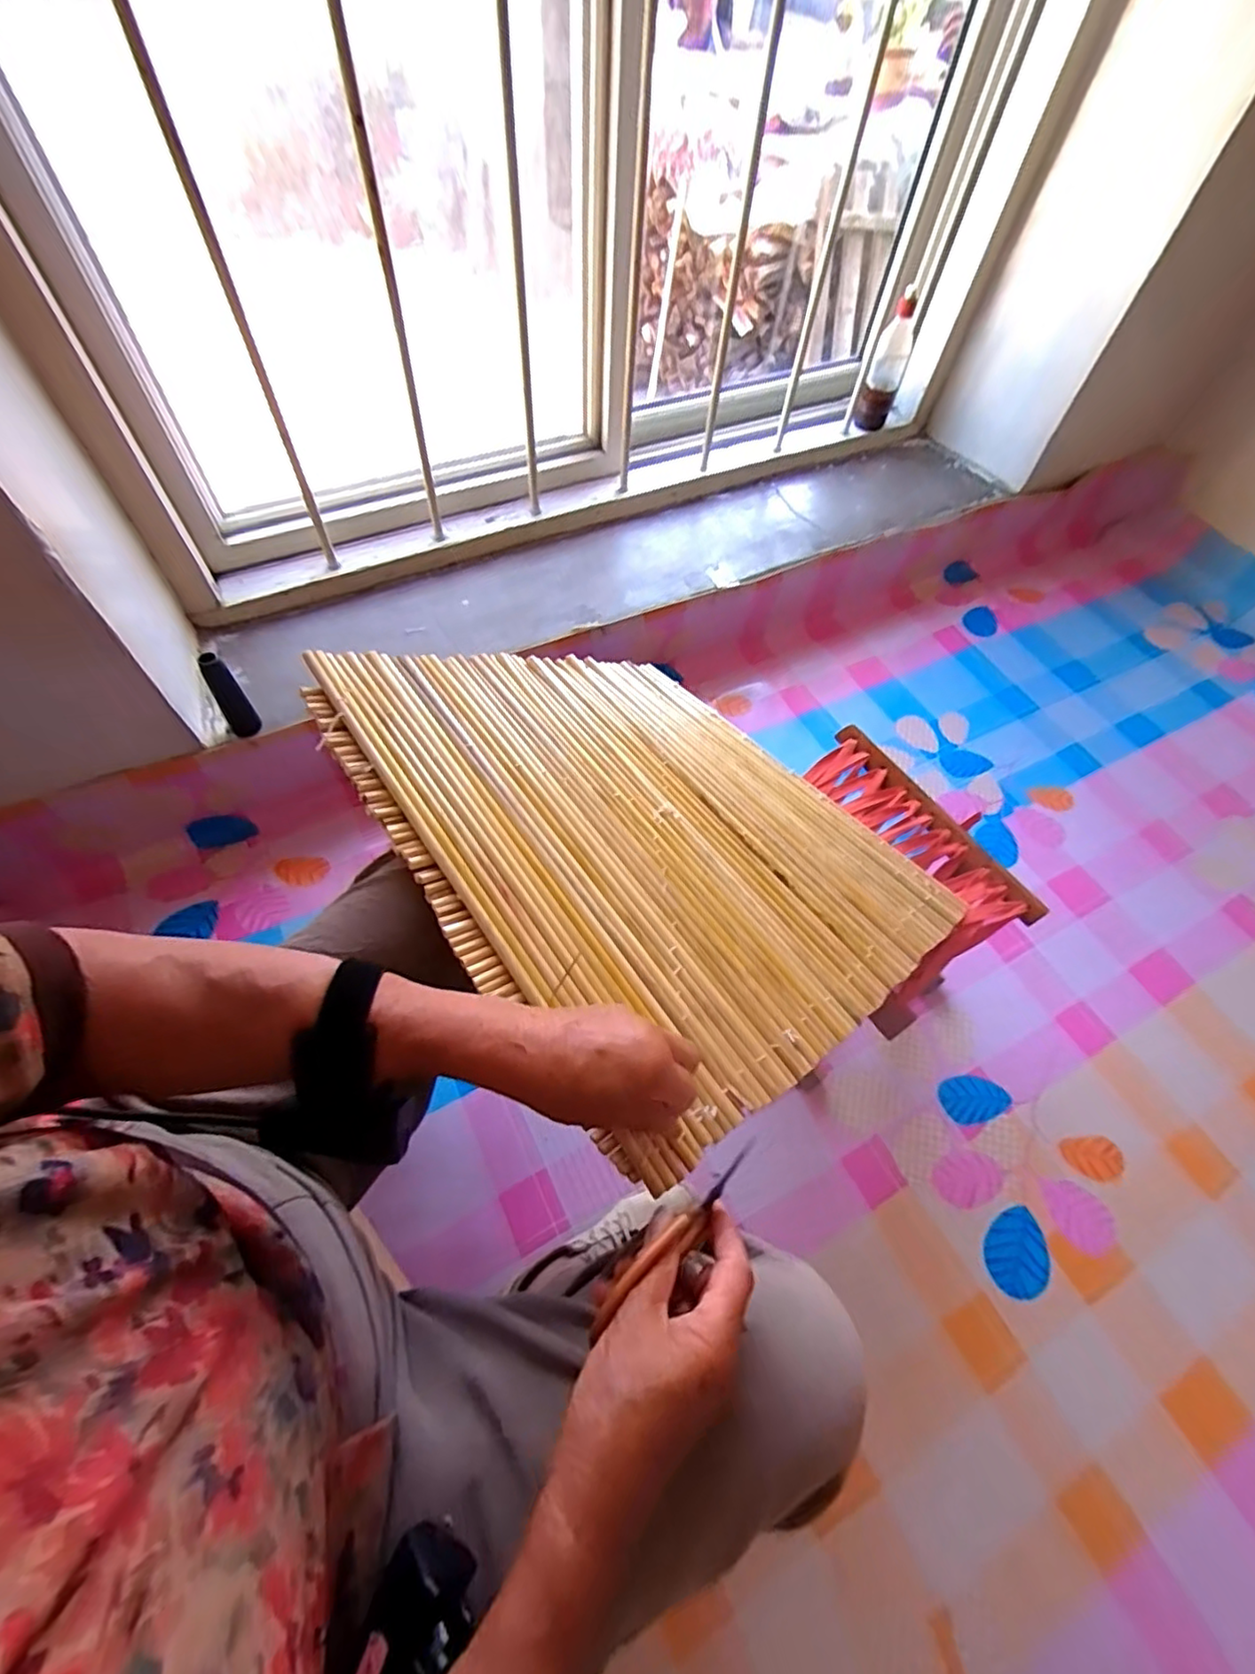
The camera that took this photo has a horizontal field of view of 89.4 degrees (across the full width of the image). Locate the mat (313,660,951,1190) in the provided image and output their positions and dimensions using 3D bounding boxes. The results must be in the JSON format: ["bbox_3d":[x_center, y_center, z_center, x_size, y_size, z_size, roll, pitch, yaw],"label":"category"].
[{"bbox_3d":[0.024,-0.014,0.571,0.427,0.036,0.466,-24,67,-39],"label":"mat"}]

